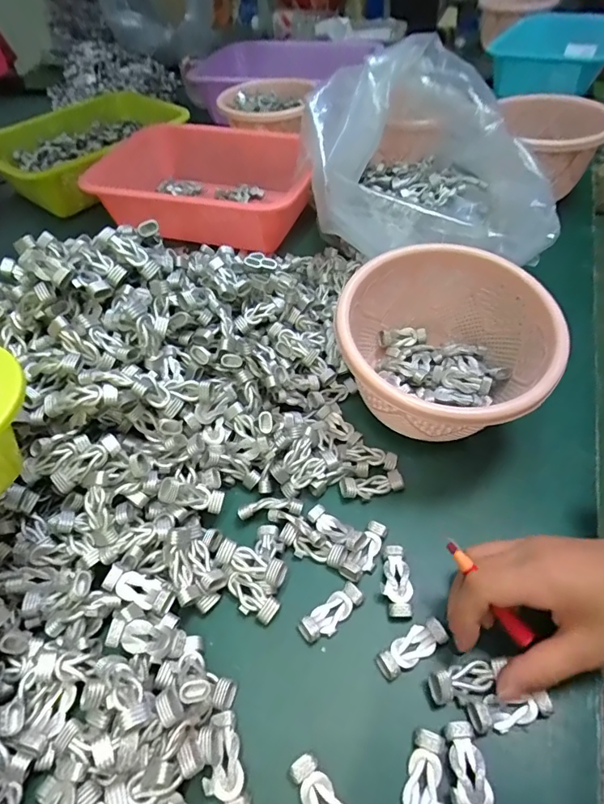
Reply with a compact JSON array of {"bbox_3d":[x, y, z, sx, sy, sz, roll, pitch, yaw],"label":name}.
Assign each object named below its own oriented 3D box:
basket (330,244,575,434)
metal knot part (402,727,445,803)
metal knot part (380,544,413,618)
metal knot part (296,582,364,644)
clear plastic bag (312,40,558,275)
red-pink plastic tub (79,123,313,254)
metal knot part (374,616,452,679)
[{"bbox_3d":[0.100,-0.031,0.335,0.140,0.096,0.145,5,51,8],"label":"basket"},{"bbox_3d":[0.060,0.185,0.223,0.017,0.009,0.043,15,52,15],"label":"metal knot part"},{"bbox_3d":[0.059,0.111,0.286,0.018,0.013,0.042,7,50,8],"label":"metal knot part"},{"bbox_3d":[0.018,0.126,0.276,0.041,0.007,0.016,-33,56,-23],"label":"metal knot part"},{"bbox_3d":[0.124,-0.254,0.465,0.222,0.124,0.276,4,52,3],"label":"clear plastic bag"},{"bbox_3d":[-0.113,-0.279,0.590,0.247,0.070,0.206,12,51,12],"label":"red-pink plastic tub"},{"bbox_3d":[0.062,0.139,0.261,0.042,0.013,0.016,-25,53,-17],"label":"metal knot part"}]

